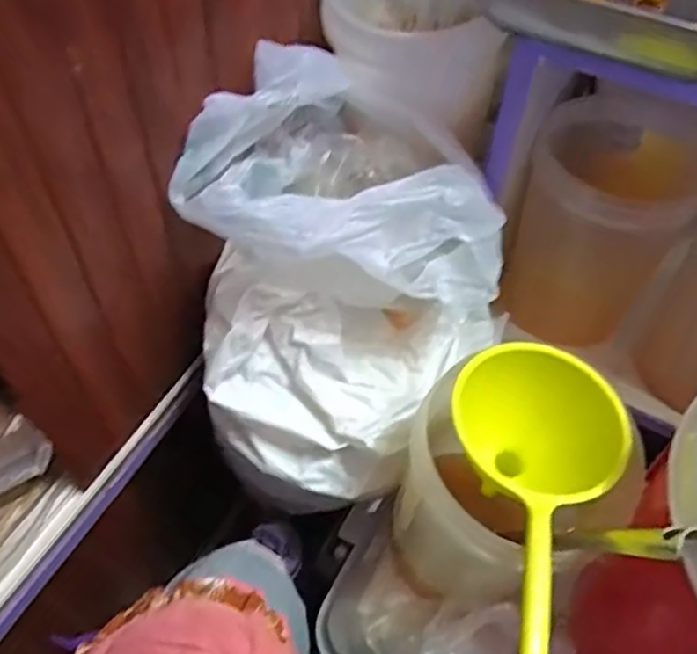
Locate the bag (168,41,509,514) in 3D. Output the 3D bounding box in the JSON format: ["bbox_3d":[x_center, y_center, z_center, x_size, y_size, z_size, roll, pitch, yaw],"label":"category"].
[{"bbox_3d":[-0.008,-0.043,0.550,0.229,0.253,0.258,30,57,18],"label":"bag"}]

